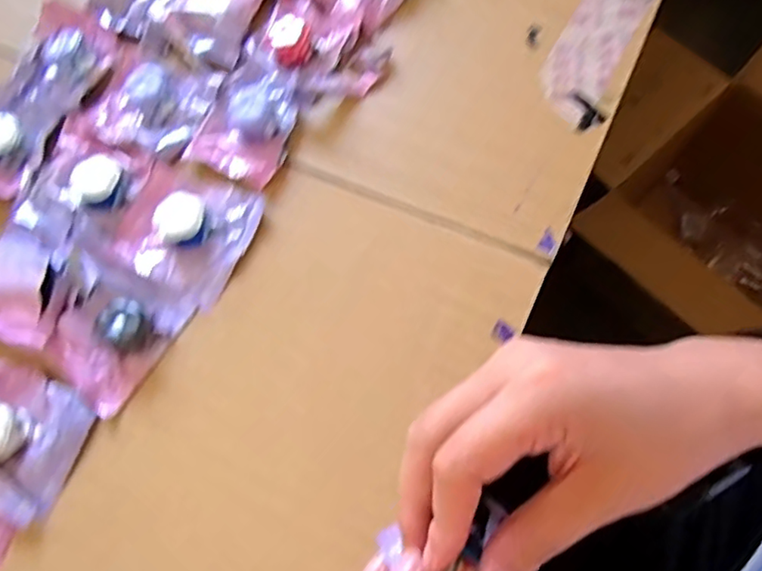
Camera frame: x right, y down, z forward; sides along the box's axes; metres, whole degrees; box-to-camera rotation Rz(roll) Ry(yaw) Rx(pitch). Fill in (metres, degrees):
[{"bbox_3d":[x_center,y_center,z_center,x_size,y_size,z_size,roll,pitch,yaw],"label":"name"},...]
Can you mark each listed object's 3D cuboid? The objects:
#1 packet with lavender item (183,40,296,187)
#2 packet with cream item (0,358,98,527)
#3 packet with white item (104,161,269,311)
[{"bbox_3d":[-0.094,-0.131,0.434,0.068,0.016,0.110,20,72,11],"label":"packet with lavender item"},{"bbox_3d":[-0.233,0.096,0.372,0.082,0.017,0.080,23,73,12],"label":"packet with cream item"},{"bbox_3d":[-0.140,-0.042,0.412,0.091,0.021,0.087,22,73,12],"label":"packet with white item"}]

